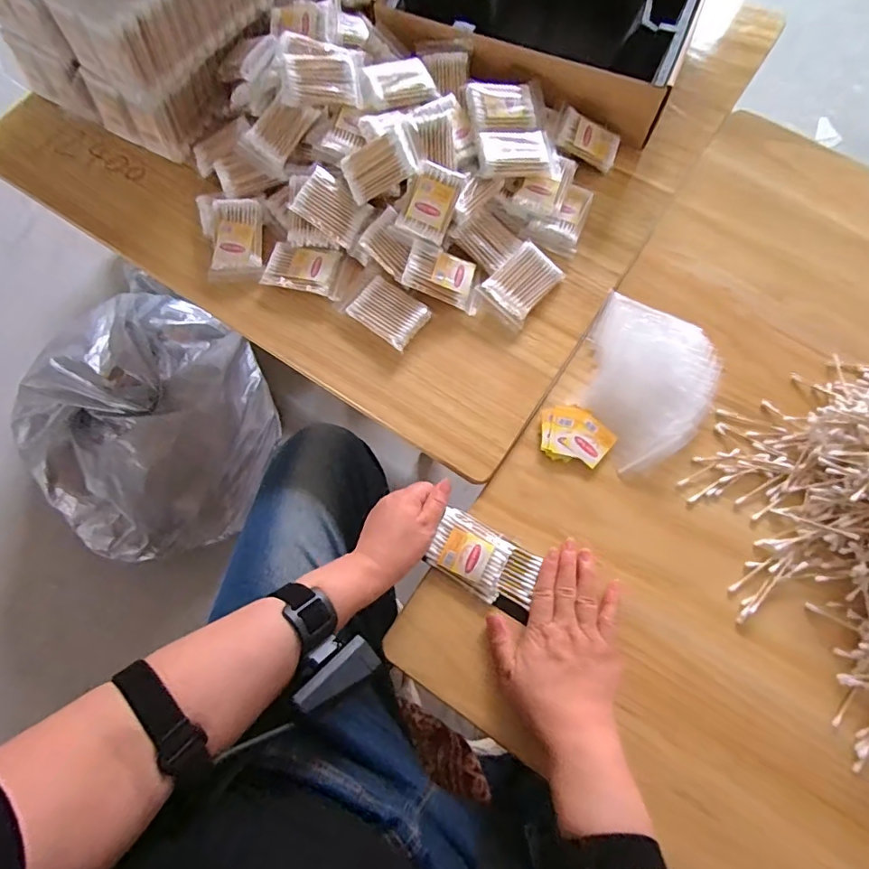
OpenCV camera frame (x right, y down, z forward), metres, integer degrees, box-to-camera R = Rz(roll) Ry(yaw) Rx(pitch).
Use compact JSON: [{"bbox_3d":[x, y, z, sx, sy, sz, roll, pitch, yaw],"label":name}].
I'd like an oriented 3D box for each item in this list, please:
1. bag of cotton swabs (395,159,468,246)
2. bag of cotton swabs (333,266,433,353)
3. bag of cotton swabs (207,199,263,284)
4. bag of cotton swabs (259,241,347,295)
[{"bbox_3d":[-0.005,-0.246,0.543,0.053,0.011,0.073,26,100,8],"label":"bag of cotton swabs"},{"bbox_3d":[-0.055,-0.140,0.557,0.094,0.014,0.063,35,77,10],"label":"bag of cotton swabs"},{"bbox_3d":[-0.224,-0.220,0.576,0.059,0.015,0.094,-1,90,-1],"label":"bag of cotton swabs"},{"bbox_3d":[-0.147,-0.185,0.577,0.078,0.021,0.054,10,74,3],"label":"bag of cotton swabs"}]

